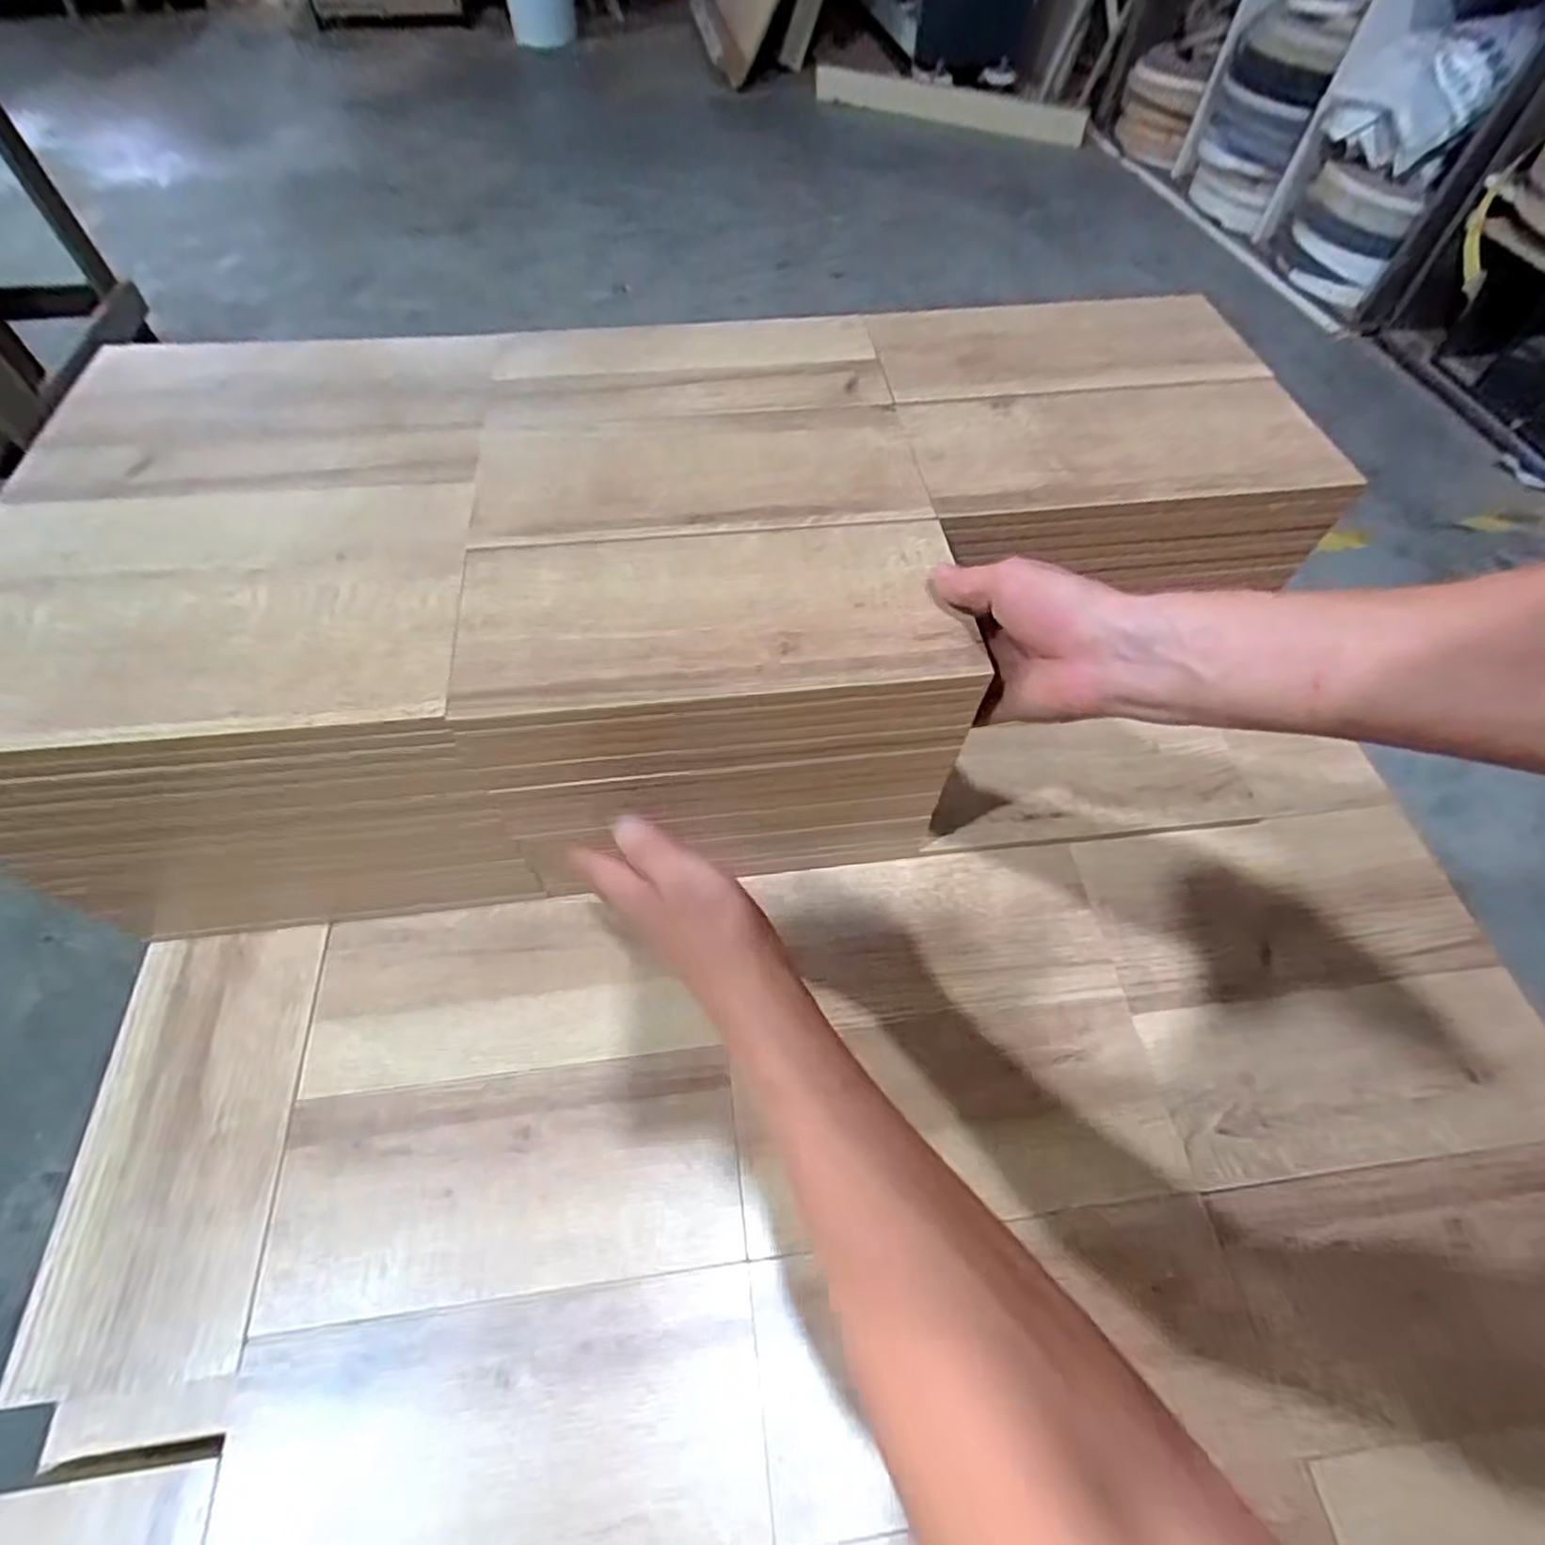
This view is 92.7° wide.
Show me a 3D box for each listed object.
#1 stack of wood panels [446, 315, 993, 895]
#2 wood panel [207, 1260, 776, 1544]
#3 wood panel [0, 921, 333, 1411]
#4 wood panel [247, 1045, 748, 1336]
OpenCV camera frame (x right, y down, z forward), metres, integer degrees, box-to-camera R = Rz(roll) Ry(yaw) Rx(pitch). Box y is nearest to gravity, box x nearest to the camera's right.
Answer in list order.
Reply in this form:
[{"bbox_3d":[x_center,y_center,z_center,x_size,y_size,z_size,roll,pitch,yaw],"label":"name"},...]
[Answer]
[{"bbox_3d":[-0.050,-0.143,0.580,0.292,0.205,0.373,-6,58,-5],"label":"stack of wood panels"},{"bbox_3d":[-0.154,0.373,0.414,0.291,0.010,0.128,-5,58,-5],"label":"wood panel"},{"bbox_3d":[-0.392,0.237,0.488,0.134,0.013,0.265,-5,58,-5],"label":"wood panel"},{"bbox_3d":[-0.171,0.264,0.483,0.292,0.008,0.127,-5,58,-5],"label":"wood panel"}]

